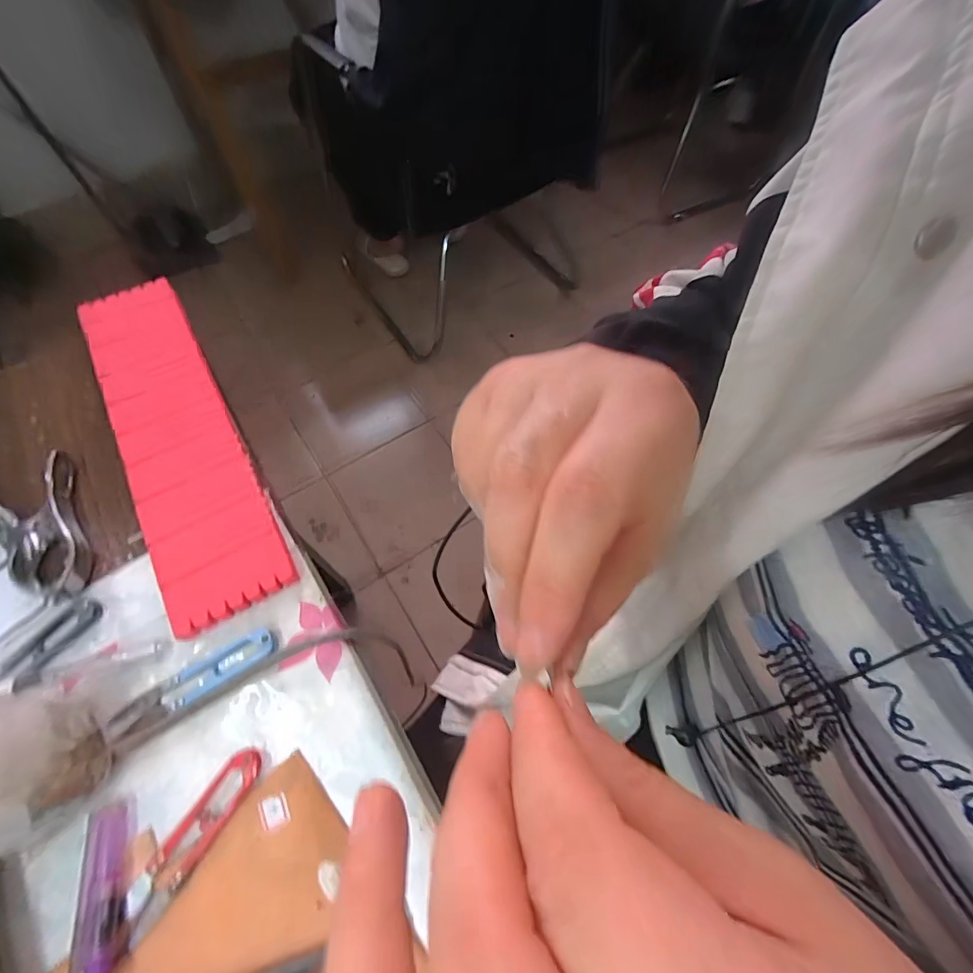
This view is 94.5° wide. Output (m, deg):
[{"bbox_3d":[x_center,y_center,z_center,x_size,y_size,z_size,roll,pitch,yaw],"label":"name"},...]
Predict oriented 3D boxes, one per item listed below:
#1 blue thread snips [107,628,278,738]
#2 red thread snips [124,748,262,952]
[{"bbox_3d":[-0.181,0.121,0.279,0.101,0.009,0.024,-29,66,-14],"label":"blue thread snips"},{"bbox_3d":[-0.159,0.188,0.242,0.021,0.009,0.093,28,66,14],"label":"red thread snips"}]

